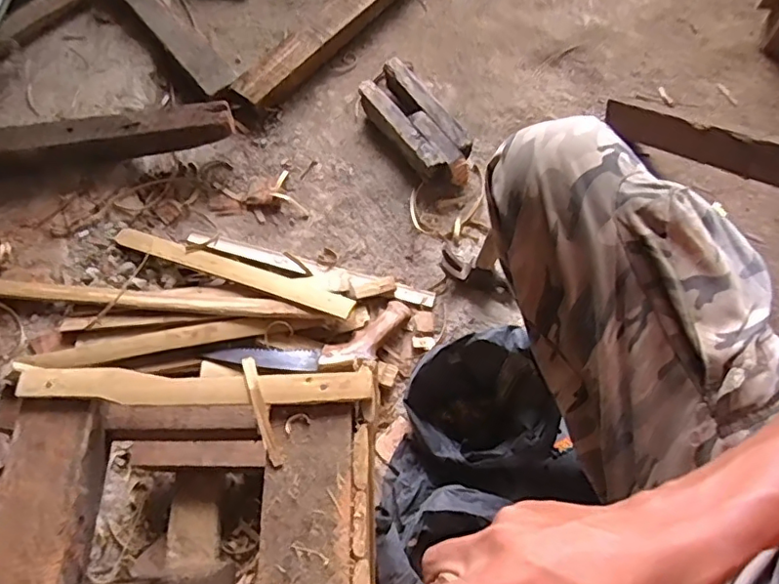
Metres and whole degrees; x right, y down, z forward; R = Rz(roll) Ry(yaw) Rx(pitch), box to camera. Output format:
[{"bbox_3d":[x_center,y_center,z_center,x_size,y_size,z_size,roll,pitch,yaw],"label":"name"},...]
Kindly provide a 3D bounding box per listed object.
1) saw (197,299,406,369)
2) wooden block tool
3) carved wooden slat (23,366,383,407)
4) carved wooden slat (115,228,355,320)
[{"bbox_3d":[-0.103,0.078,0.794,0.288,0.054,0.084,-18,68,-8],"label":"saw"},{"bbox_3d":[0.045,-0.285,0.953,0.109,0.066,0.264,-31,71,-13],"label":"wooden block tool"},{"bbox_3d":[-0.141,0.068,0.412,0.253,0.011,0.027,1,67,-1],"label":"carved wooden slat"},{"bbox_3d":[-0.230,-0.034,0.824,0.378,0.008,0.039,18,51,12],"label":"carved wooden slat"}]

